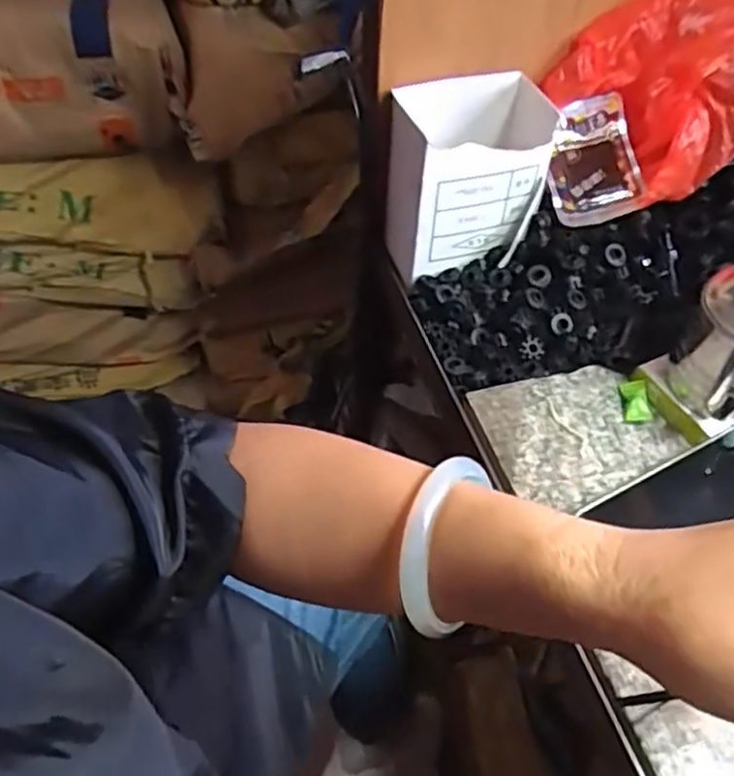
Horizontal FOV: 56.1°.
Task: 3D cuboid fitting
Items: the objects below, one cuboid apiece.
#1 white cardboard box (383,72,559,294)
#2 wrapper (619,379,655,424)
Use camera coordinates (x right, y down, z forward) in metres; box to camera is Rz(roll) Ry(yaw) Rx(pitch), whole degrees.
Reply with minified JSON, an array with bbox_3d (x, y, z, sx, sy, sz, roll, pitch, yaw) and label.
[{"bbox_3d":[0.086,-0.178,0.587,0.123,0.126,0.096,-9,50,-8],"label":"white cardboard box"},{"bbox_3d":[0.203,0.010,0.520,0.021,0.010,0.034,-3,50,-3],"label":"wrapper"}]

